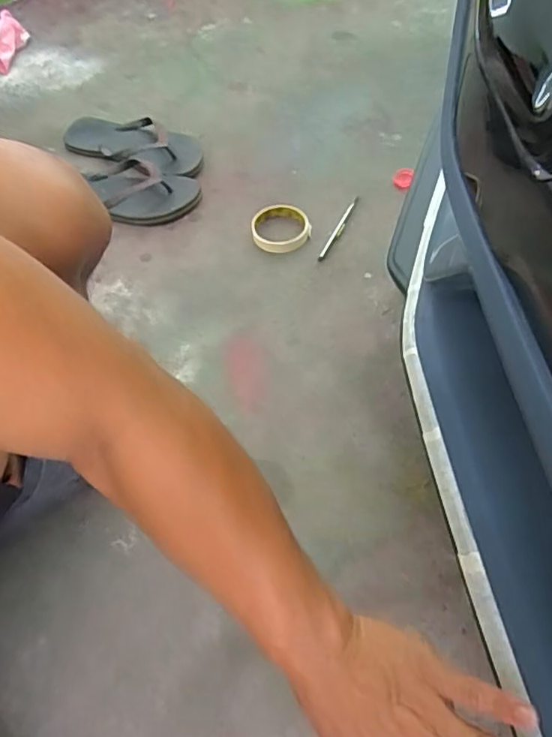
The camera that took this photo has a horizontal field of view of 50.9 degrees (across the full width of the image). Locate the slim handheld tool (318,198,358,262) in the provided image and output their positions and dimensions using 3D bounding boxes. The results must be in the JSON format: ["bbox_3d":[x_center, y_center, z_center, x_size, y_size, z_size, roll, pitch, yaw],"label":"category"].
[{"bbox_3d":[0.097,-0.215,0.877,0.014,0.012,0.142,24,62,19],"label":"slim handheld tool"}]

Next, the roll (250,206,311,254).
[{"bbox_3d":[0.008,-0.212,0.875,0.089,0.019,0.082,-2,57,3],"label":"roll"}]

